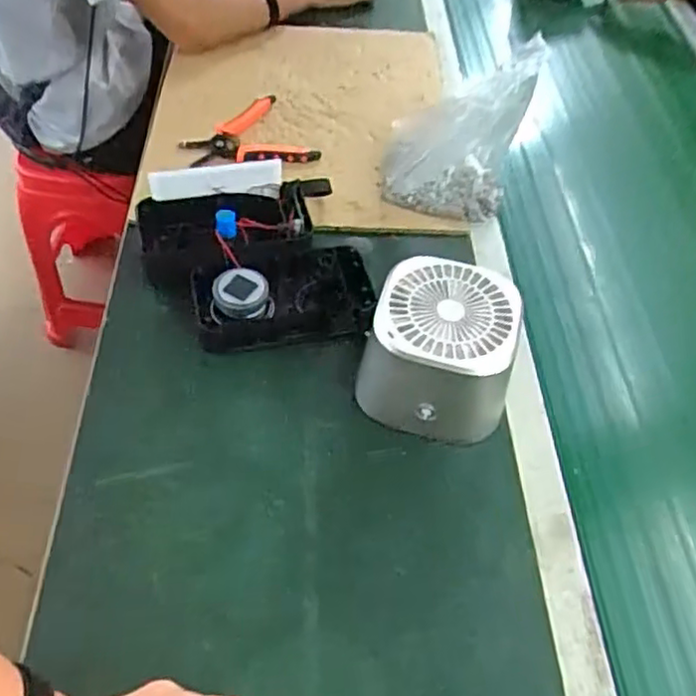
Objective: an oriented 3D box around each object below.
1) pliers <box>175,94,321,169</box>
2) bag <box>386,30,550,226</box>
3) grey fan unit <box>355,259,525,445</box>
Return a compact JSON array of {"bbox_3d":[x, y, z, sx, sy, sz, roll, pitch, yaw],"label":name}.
[{"bbox_3d":[-0.127,-0.263,0.858,0.153,0.029,0.109,-14,55,-14],"label":"pliers"},{"bbox_3d":[0.123,-0.256,0.783,0.148,0.188,0.111,10,53,4],"label":"bag"},{"bbox_3d":[0.082,0.001,0.632,0.136,0.103,0.133,12,53,5],"label":"grey fan unit"}]

